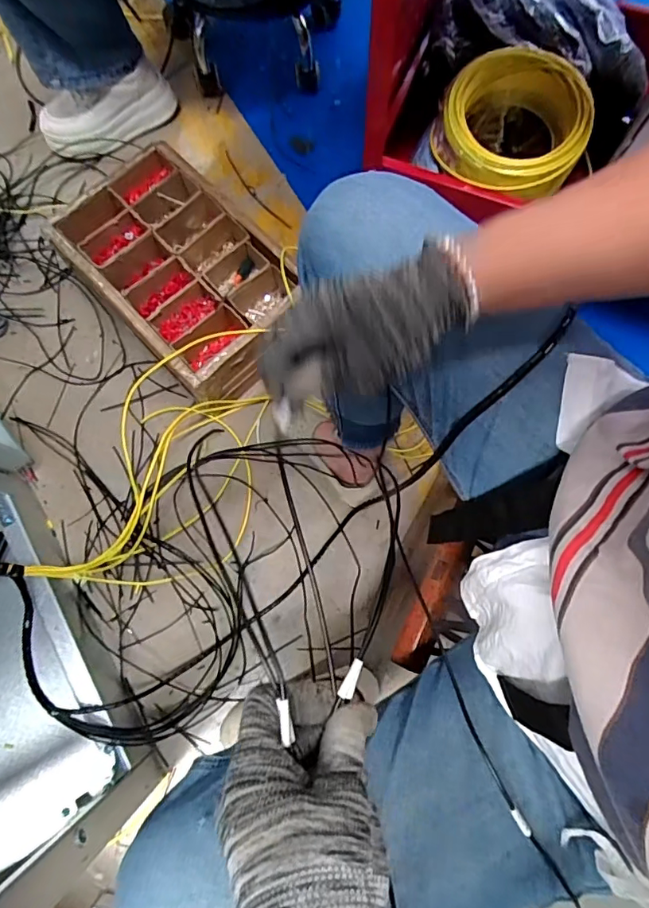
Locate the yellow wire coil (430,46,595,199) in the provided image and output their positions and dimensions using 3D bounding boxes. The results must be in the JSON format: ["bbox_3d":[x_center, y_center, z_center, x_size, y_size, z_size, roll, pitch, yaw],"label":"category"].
[{"bbox_3d":[0.257,-0.451,0.688,0.192,0.064,0.192,0,76,1],"label":"yellow wire coil"}]

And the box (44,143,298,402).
[{"bbox_3d":[-0.225,-0.294,0.807,0.243,0.078,0.384,-43,79,-9],"label":"box"}]

